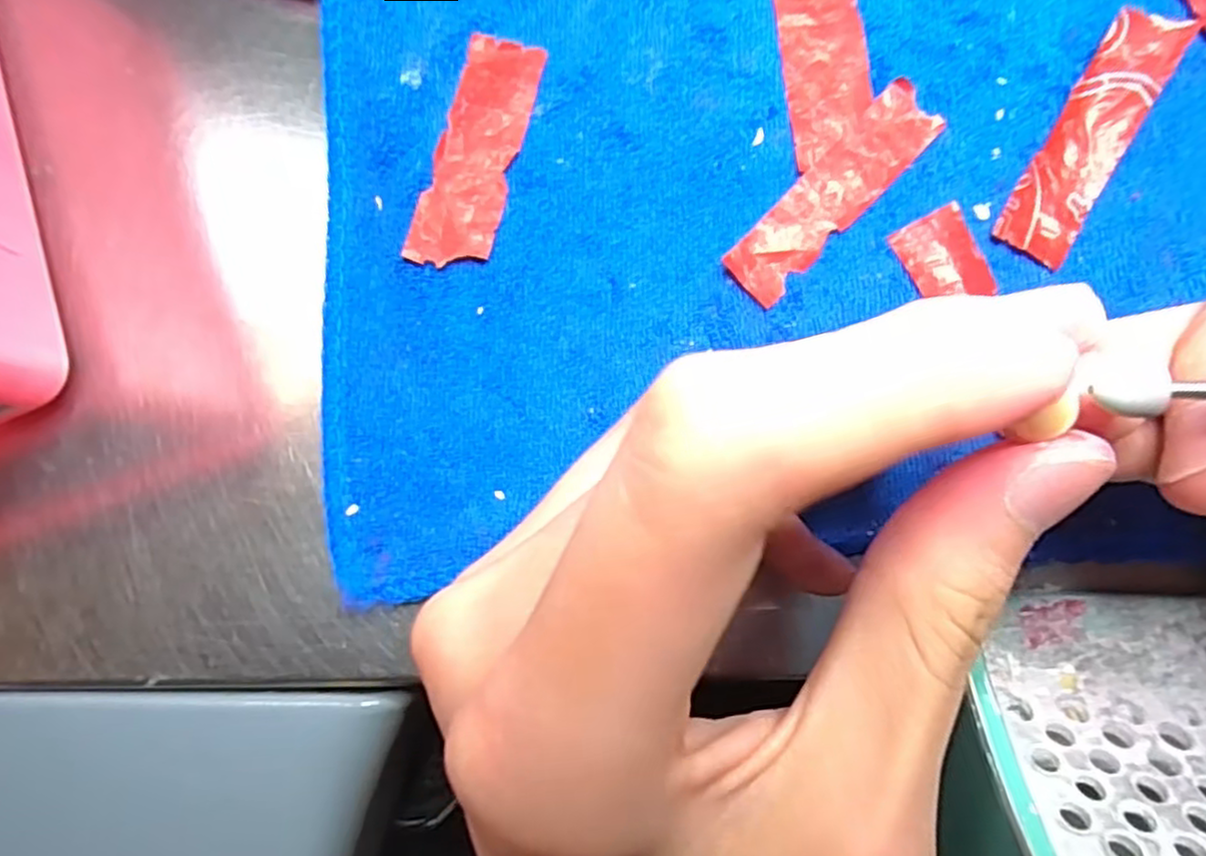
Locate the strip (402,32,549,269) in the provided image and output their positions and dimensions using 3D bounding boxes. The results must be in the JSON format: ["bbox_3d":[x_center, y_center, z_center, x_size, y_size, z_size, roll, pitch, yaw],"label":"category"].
[{"bbox_3d":[-0.030,-0.065,0.160,0.019,0.004,0.058,15,83,-1],"label":"strip"}]

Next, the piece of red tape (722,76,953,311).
[{"bbox_3d":[0.052,-0.053,0.153,0.016,0.004,0.058,43,88,9],"label":"piece of red tape"}]

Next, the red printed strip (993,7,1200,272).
[{"bbox_3d":[0.108,-0.065,0.149,0.016,0.007,0.059,30,85,8],"label":"red printed strip"}]

